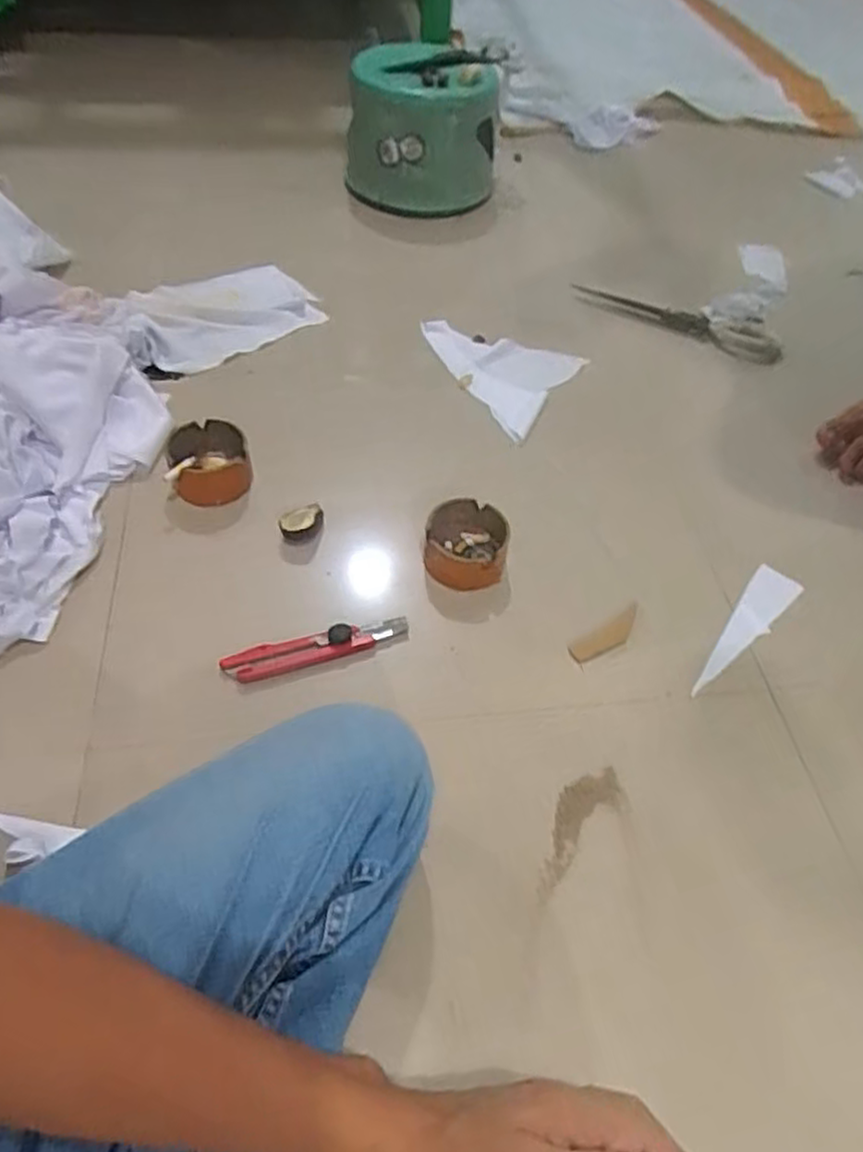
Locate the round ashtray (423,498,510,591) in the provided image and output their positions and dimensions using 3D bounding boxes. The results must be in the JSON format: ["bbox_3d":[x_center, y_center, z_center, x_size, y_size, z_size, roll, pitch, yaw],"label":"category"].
[{"bbox_3d":[0.033,-0.031,0.730,0.077,0.042,0.081,2,51,-3],"label":"round ashtray"}]

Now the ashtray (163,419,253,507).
[{"bbox_3d":[-0.235,-0.118,0.780,0.084,0.052,0.076,-7,52,-11],"label":"ashtray"}]

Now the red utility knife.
[{"bbox_3d":[-0.102,0.064,0.662,0.165,0.013,0.028,-12,53,-14],"label":"red utility knife"}]

